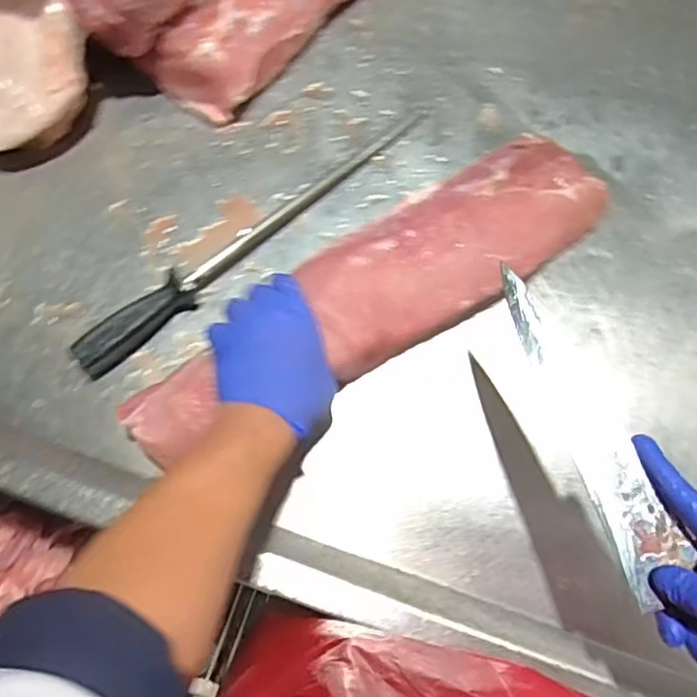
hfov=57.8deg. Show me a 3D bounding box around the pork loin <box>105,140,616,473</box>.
[{"bbox_3d":[0.024,-0.051,0.557,0.468,0.044,0.117,-32,77,-10],"label":"pork loin"}]

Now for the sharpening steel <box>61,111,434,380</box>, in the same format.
[{"bbox_3d":[-0.086,-0.112,0.600,0.398,0.032,0.031,-39,79,-10],"label":"sharpening steel"}]

